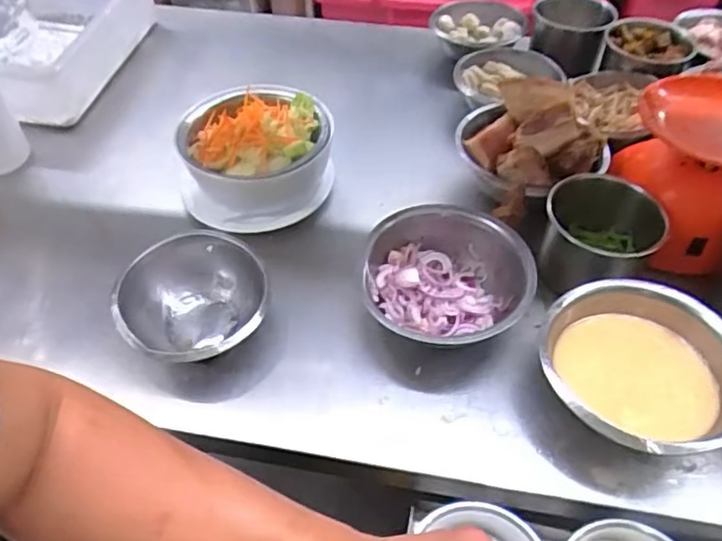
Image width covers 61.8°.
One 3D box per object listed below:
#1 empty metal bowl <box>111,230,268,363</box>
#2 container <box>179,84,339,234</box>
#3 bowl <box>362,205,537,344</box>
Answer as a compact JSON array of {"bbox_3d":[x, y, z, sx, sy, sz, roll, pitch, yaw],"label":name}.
[{"bbox_3d":[-0.164,0.038,0.613,0.145,0.075,0.142,0,49,0],"label":"empty metal bowl"},{"bbox_3d":[-0.122,-0.140,0.738,0.171,0.097,0.158,0,49,0],"label":"container"},{"bbox_3d":[0.089,0.022,0.620,0.165,0.080,0.168,0,49,0],"label":"bowl"}]

